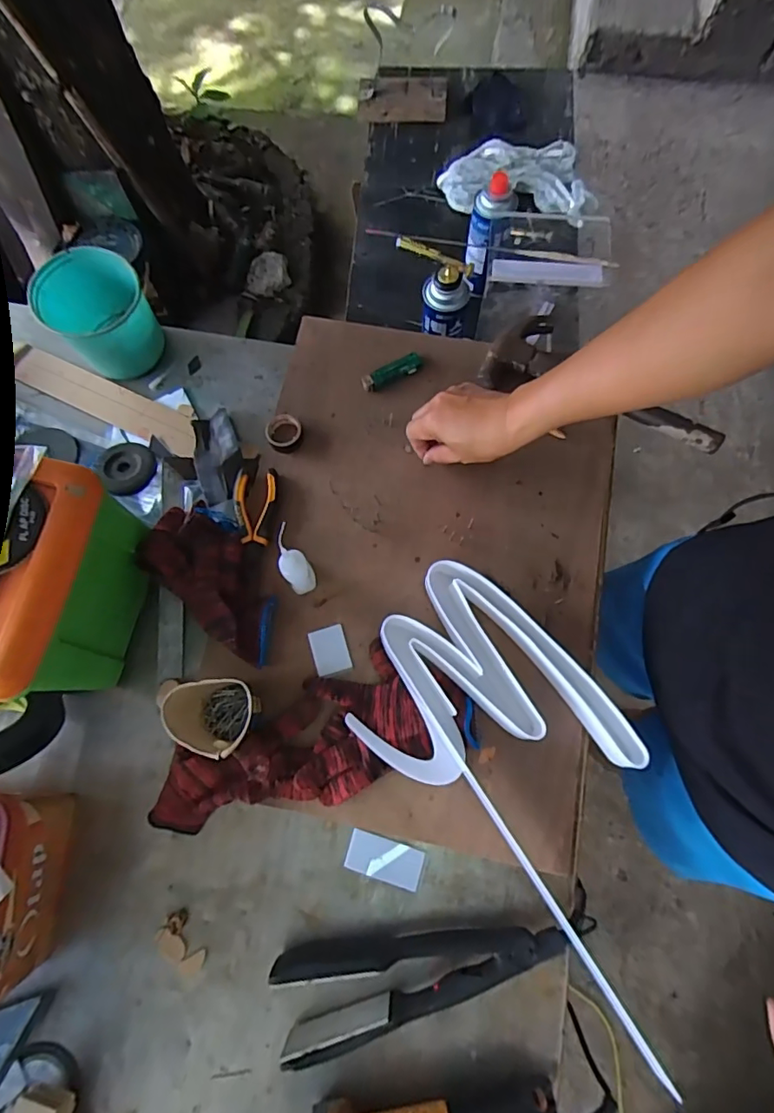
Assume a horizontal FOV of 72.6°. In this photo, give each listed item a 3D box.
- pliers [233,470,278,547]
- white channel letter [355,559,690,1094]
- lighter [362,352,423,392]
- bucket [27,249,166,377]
[{"bbox_3d":[-0.157,-0.058,0.628,0.049,0.018,0.093,-2,74,0],"label":"pliers"},{"bbox_3d":[0.150,0.210,0.526,0.210,0.034,0.416,-43,78,-11],"label":"white channel letter"},{"bbox_3d":[0.008,-0.238,0.677,0.086,0.012,0.025,-26,75,-7],"label":"lighter"},{"bbox_3d":[-0.362,-0.305,0.674,0.118,0.102,0.129,0,74,0],"label":"bucket"}]

